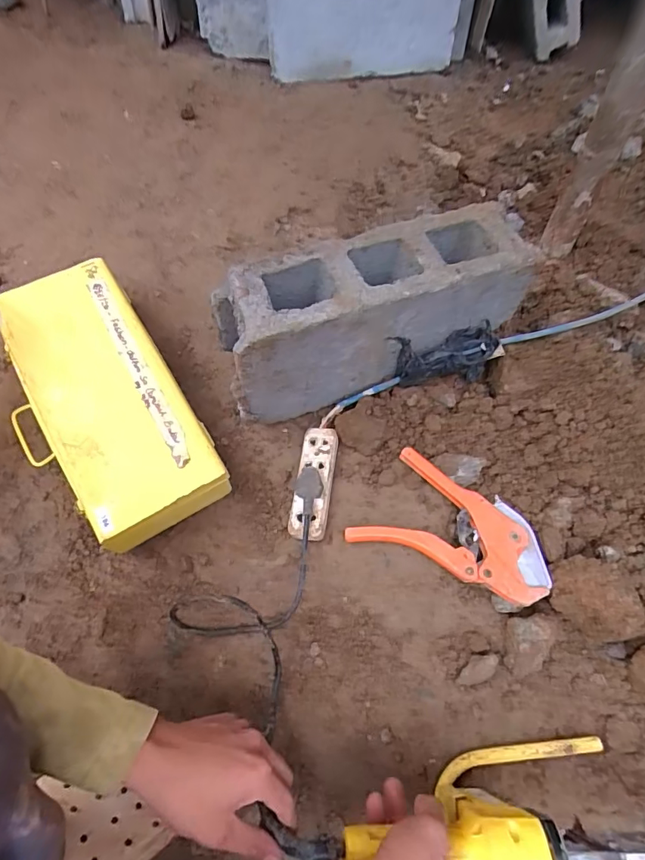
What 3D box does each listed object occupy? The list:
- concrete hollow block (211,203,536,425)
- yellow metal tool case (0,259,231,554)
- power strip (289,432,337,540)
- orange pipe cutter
[{"bbox_3d":[0.067,-0.143,0.623,0.386,0.183,0.117,-18,58,-12],"label":"concrete hollow block"},{"bbox_3d":[-0.286,-0.038,0.601,0.187,0.077,0.365,-29,76,-19],"label":"yellow metal tool case"},{"bbox_3d":[-0.010,0.065,0.598,0.048,0.033,0.145,6,56,4],"label":"power strip"},{"bbox_3d":[0.155,0.108,0.556,0.227,0.035,0.124,18,57,12],"label":"orange pipe cutter"}]

